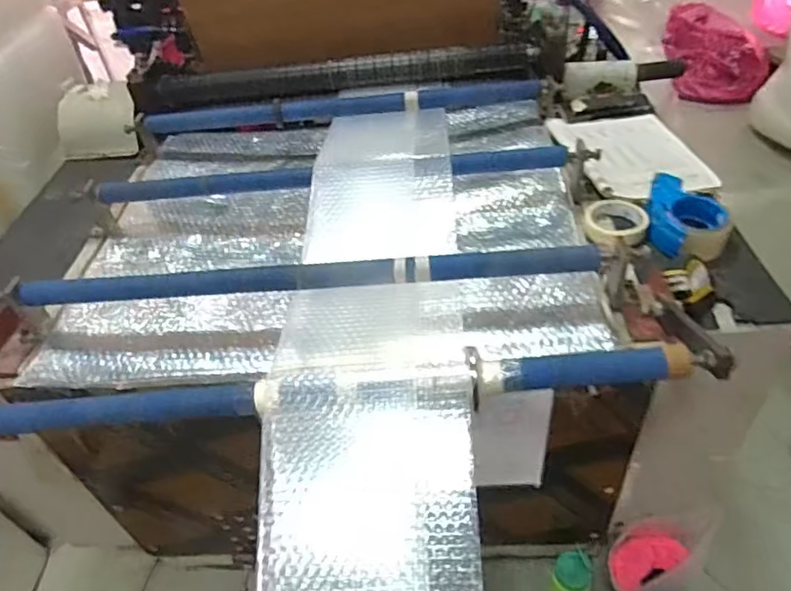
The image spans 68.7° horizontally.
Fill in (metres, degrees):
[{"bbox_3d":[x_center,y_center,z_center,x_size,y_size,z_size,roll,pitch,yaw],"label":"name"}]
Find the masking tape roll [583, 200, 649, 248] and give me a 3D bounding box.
[{"bbox_3d":[0.353,-0.116,0.931,0.096,0.036,0.095,10,46,18],"label":"masking tape roll"}]

